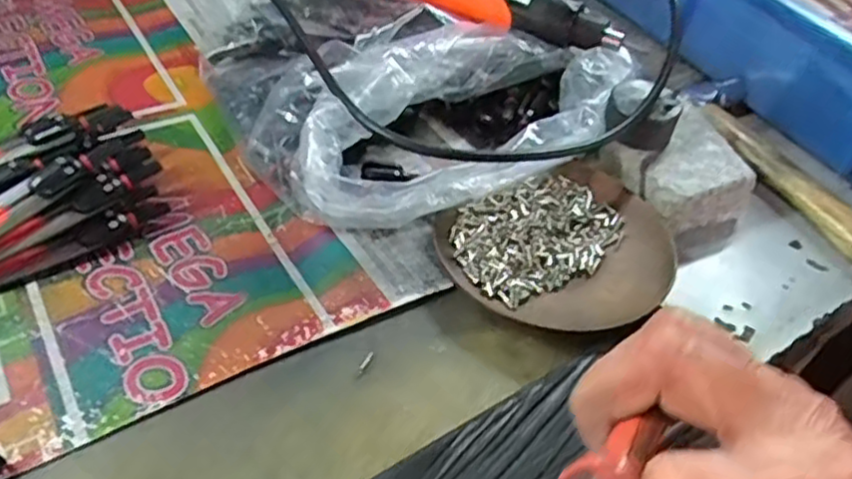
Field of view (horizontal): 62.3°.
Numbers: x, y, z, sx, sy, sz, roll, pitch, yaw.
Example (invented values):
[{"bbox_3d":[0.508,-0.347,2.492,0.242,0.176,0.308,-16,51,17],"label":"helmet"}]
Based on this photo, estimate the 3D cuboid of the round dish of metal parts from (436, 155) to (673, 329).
[{"bbox_3d":[0.067,0.006,0.342,0.111,0.015,0.092,-23,52,-26],"label":"round dish of metal parts"}]

